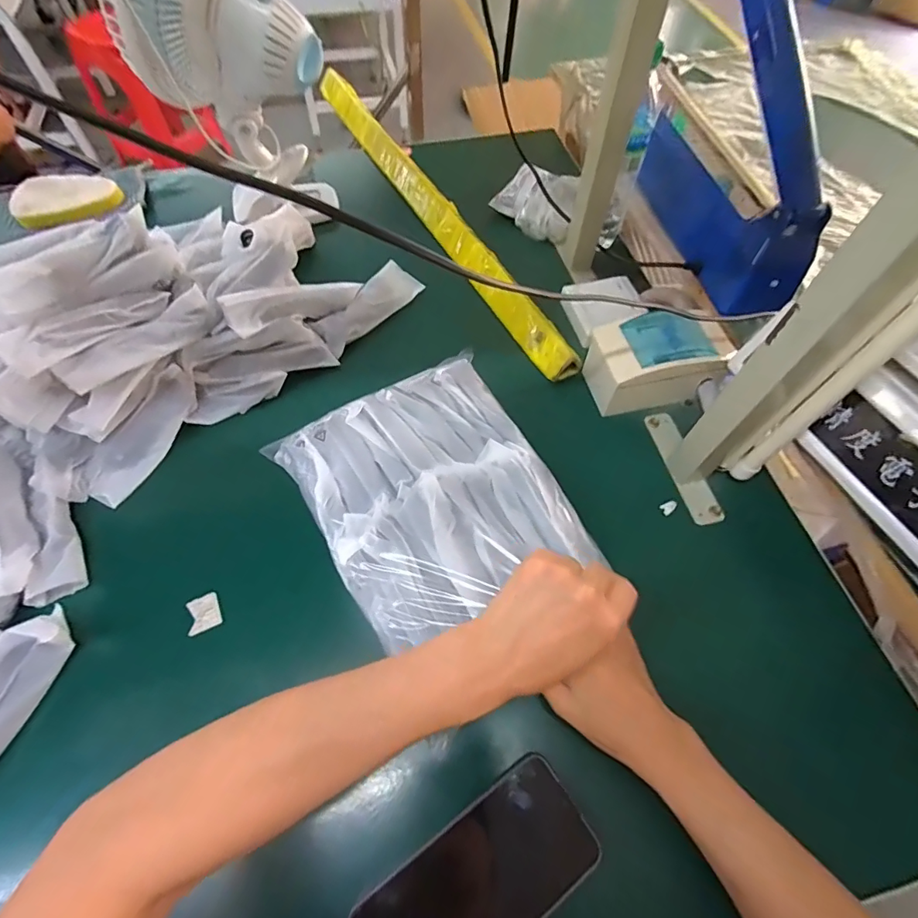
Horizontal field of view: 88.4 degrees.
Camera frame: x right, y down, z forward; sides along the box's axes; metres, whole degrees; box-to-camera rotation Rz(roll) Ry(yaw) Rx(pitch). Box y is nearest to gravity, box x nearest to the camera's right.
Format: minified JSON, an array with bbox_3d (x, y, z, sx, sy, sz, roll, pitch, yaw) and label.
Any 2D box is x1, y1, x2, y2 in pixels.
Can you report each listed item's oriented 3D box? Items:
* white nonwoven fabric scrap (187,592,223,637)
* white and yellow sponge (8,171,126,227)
[{"bbox_3d":[-0.222,0.135,0.411,0.026,0.008,0.029,-22,64,-12],"label":"white nonwoven fabric scrap"},{"bbox_3d":[-0.541,-0.364,0.649,0.130,0.027,0.074,-17,63,-10],"label":"white and yellow sponge"}]

